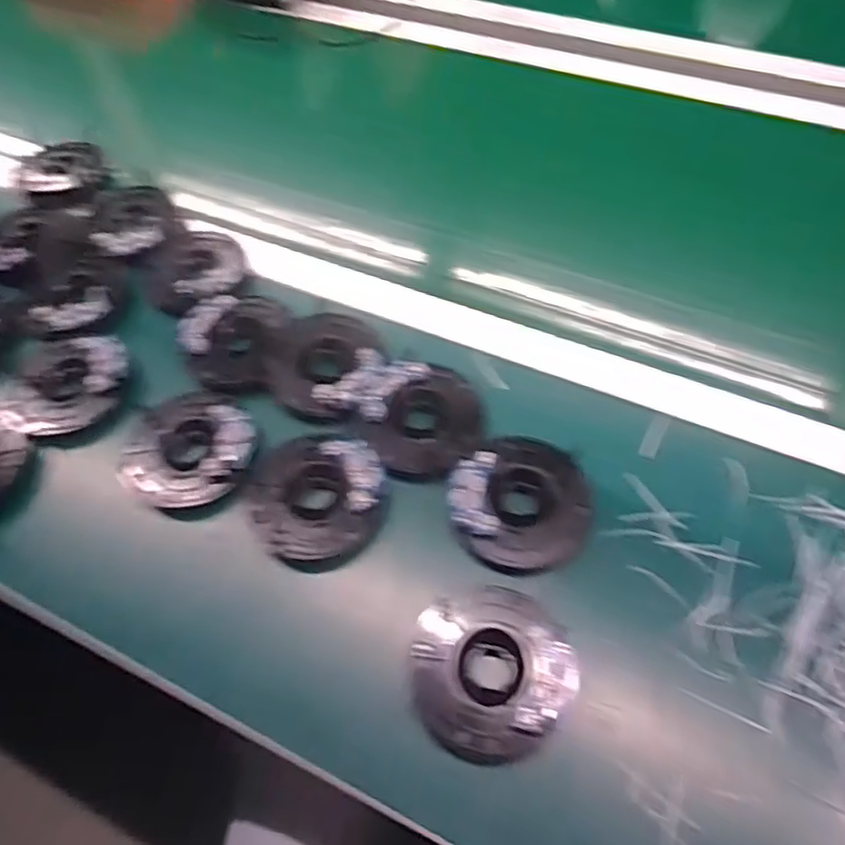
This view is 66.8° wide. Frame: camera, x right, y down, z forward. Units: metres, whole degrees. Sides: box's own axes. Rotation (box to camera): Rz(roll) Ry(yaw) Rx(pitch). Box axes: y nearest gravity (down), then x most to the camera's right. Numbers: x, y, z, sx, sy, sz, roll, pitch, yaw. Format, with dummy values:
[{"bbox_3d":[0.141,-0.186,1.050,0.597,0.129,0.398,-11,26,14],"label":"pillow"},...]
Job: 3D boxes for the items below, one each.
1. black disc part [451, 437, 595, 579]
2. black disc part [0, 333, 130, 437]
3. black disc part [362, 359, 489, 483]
[{"bbox_3d":[0.073,0.059,0.473,0.097,0.020,0.101,-1,58,1],"label":"black disc part"},{"bbox_3d":[-0.310,-0.035,0.558,0.097,0.039,0.101,-1,58,1],"label":"black disc part"},{"bbox_3d":[0.003,-0.002,0.514,0.089,0.017,0.102,15,59,11],"label":"black disc part"}]

